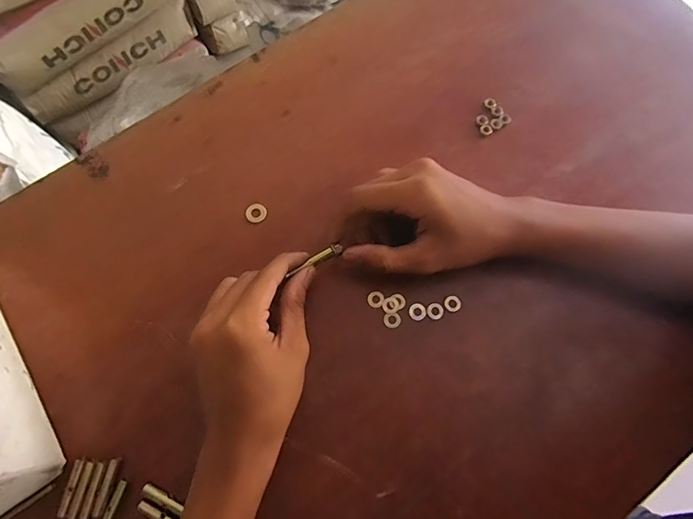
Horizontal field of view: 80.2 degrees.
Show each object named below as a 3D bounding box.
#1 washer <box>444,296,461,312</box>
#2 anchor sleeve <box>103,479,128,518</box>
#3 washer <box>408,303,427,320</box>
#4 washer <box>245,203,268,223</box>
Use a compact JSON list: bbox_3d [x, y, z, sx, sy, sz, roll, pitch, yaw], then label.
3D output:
[{"bbox_3d":[0.085,0.035,0.330,0.013,0.004,0.013,0,74,-1],"label":"washer"},{"bbox_3d":[-0.159,0.169,0.279,0.006,0.004,0.036,17,75,3],"label":"anchor sleeve"},{"bbox_3d":[0.057,0.042,0.329,0.013,0.004,0.014,0,75,-1],"label":"washer"},{"bbox_3d":[-0.076,-0.040,0.348,0.017,0.004,0.017,0,74,-1],"label":"washer"}]

